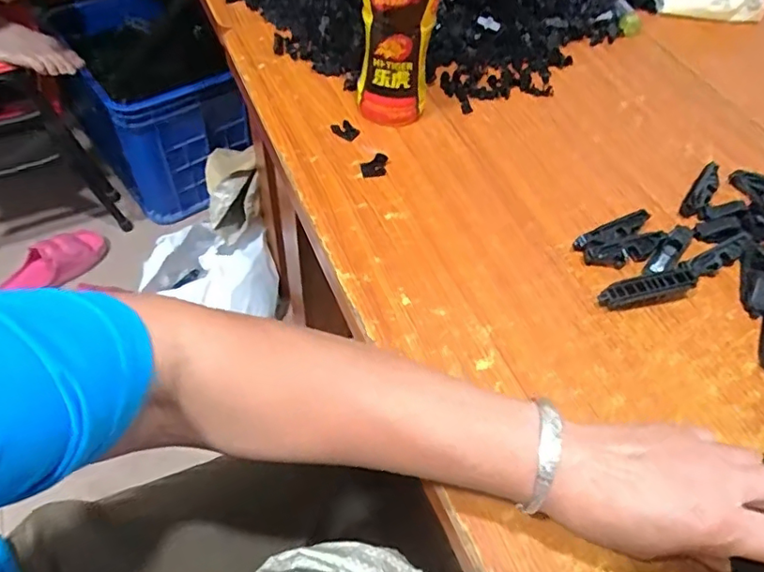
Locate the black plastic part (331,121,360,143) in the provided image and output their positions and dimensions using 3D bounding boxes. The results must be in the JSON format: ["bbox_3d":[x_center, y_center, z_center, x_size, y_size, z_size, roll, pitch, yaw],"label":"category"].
[{"bbox_3d":[-0.035,-0.153,0.547,0.023,0.011,0.020,30,58,18],"label":"black plastic part"}]

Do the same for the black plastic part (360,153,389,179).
[{"bbox_3d":[-0.007,-0.112,0.518,0.024,0.012,0.021,-1,54,-3],"label":"black plastic part"}]

